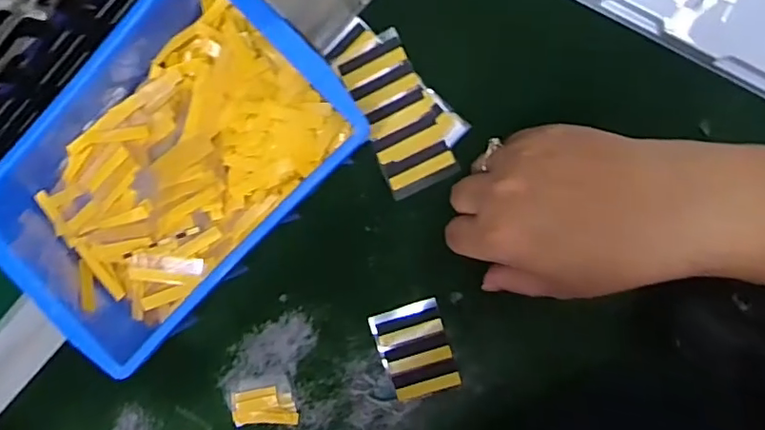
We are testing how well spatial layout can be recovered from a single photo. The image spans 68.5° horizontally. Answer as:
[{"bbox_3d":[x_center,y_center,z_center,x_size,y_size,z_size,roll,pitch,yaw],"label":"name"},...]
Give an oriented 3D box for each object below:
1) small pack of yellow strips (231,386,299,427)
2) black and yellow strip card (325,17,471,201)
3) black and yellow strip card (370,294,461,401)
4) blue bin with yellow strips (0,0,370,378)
[{"bbox_3d":[-0.075,0.122,0.356,0.042,0.004,0.023,-6,92,8],"label":"small pack of yellow strips"},{"bbox_3d":[0.010,-0.067,0.332,0.052,0.008,0.103,-26,89,8],"label":"black and yellow strip card"},{"bbox_3d":[0.020,0.083,0.345,0.041,0.007,0.054,-18,84,1],"label":"black and yellow strip card"},{"bbox_3d":[-0.118,-0.028,0.322,0.202,0.065,0.142,-44,87,7],"label":"blue bin with yellow strips"}]

